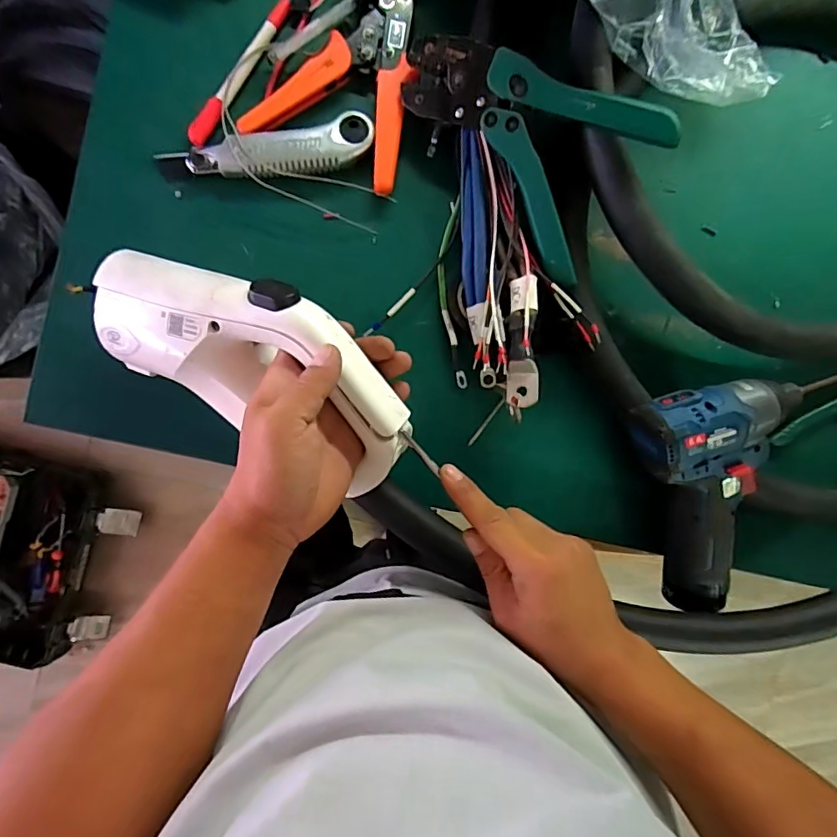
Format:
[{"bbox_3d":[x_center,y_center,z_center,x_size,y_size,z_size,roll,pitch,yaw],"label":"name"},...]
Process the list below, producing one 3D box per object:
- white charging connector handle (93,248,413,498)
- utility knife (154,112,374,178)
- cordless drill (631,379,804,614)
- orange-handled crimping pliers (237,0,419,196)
[{"bbox_3d":[-0.114,-0.038,0.342,0.231,0.057,0.099,25,90,4],"label":"white charging connector handle"},{"bbox_3d":[-0.119,-0.214,0.423,0.165,0.025,0.038,-12,92,-4],"label":"utility knife"},{"bbox_3d":[0.233,0.066,0.423,0.120,0.086,0.186,-6,92,-4],"label":"cordless drill"},{"bbox_3d":[-0.053,-0.279,0.425,0.122,0.023,0.154,23,90,-5],"label":"orange-handled crimping pliers"}]

